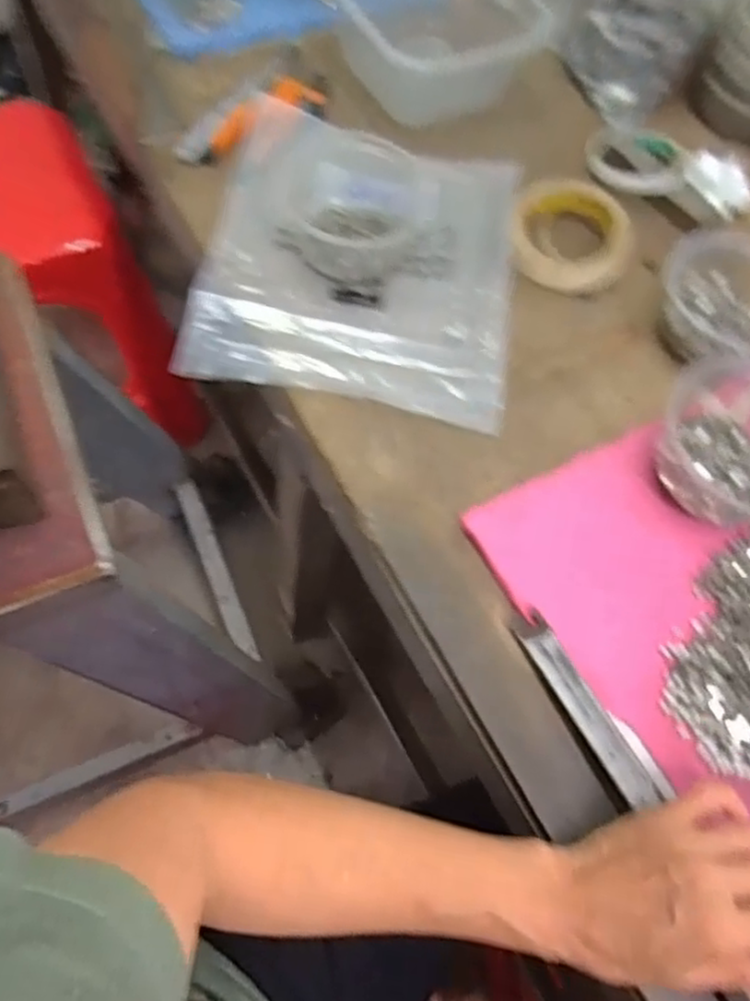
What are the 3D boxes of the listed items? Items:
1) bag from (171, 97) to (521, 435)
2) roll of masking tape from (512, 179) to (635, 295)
[{"bbox_3d":[-0.007,-0.194,0.547,0.240,0.025,0.257,12,64,-3],"label":"bag"},{"bbox_3d":[0.168,-0.223,0.583,0.102,0.032,0.090,6,65,-5],"label":"roll of masking tape"}]

